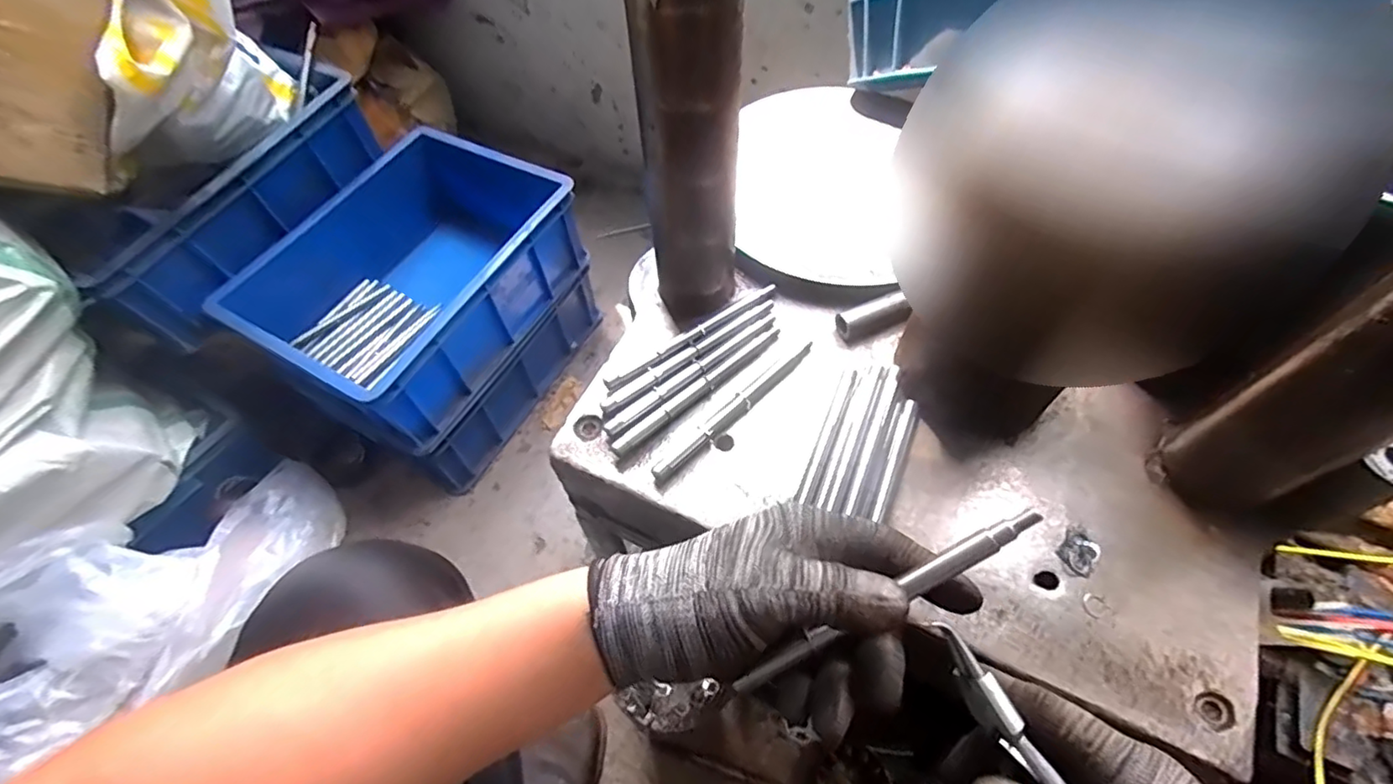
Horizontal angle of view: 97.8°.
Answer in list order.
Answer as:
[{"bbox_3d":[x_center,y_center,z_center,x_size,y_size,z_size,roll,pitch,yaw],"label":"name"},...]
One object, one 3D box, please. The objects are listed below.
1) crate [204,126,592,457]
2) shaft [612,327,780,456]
[{"bbox_3d":[-0.368,-0.171,0.859,0.286,0.164,0.435,26,62,16],"label":"crate"},{"bbox_3d":[0.004,-0.003,0.460,0.160,0.009,0.010,-37,64,-19],"label":"shaft"}]

